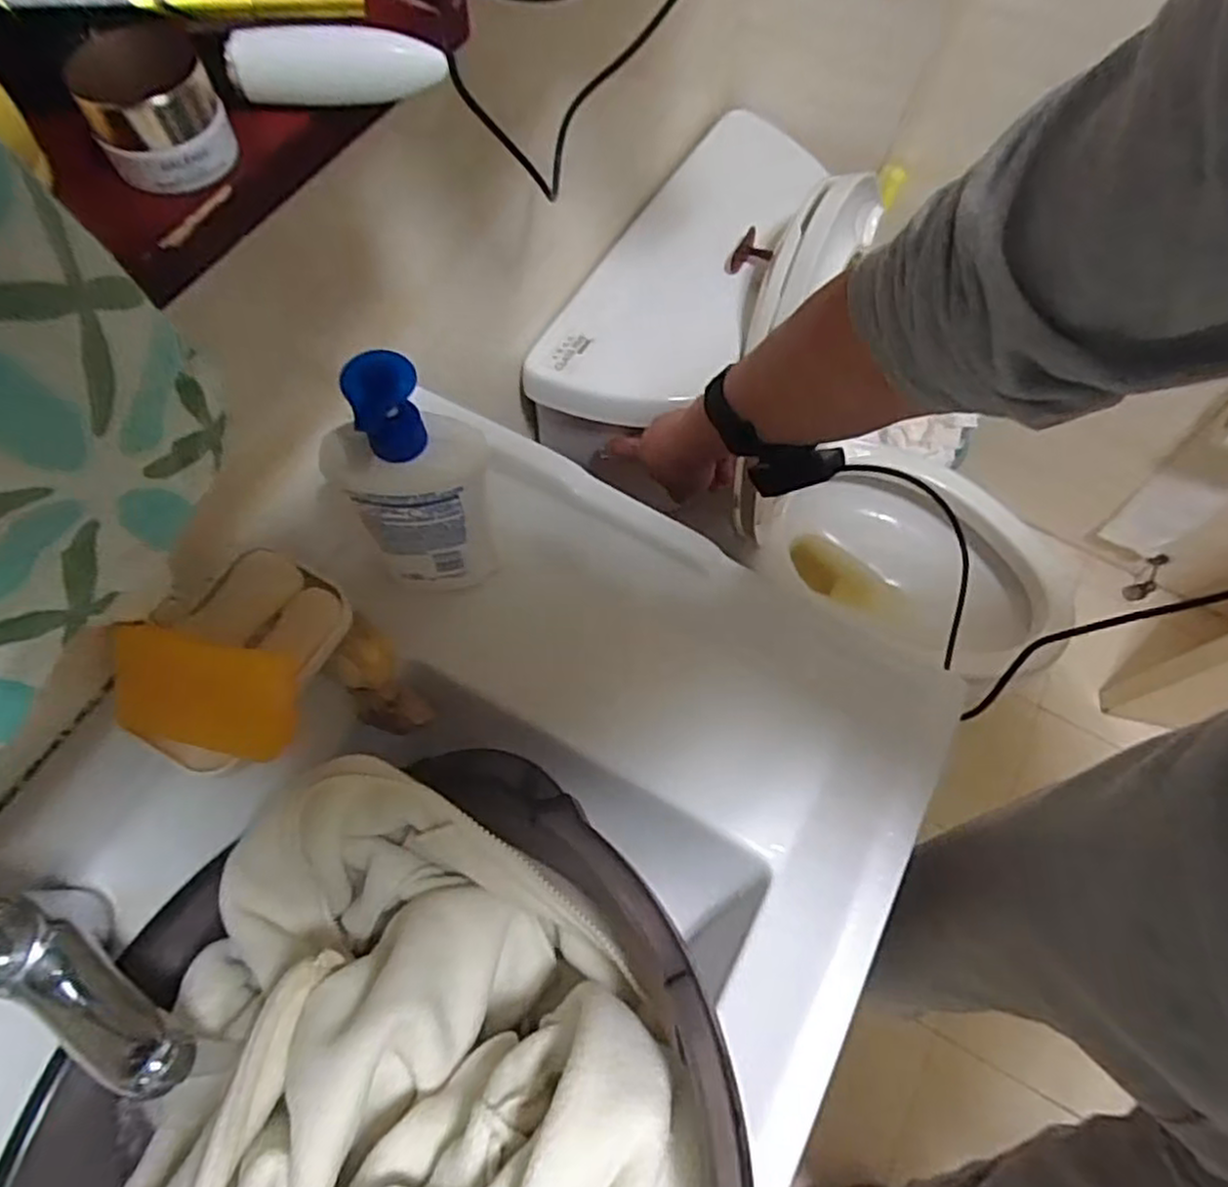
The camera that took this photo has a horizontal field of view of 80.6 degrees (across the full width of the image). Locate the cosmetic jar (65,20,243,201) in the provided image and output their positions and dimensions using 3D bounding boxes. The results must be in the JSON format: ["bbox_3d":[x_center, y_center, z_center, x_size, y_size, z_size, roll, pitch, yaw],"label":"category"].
[{"bbox_3d":[-0.131,-0.137,0.207,0.034,0.025,0.035,1,66,-3],"label":"cosmetic jar"}]

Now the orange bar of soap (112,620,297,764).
[{"bbox_3d":[-0.219,0.053,0.389,0.091,0.030,0.054,8,66,0],"label":"orange bar of soap"}]

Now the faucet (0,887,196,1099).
[{"bbox_3d":[-0.264,0.207,0.366,0.135,0.091,0.050,30,68,10],"label":"faucet"}]

